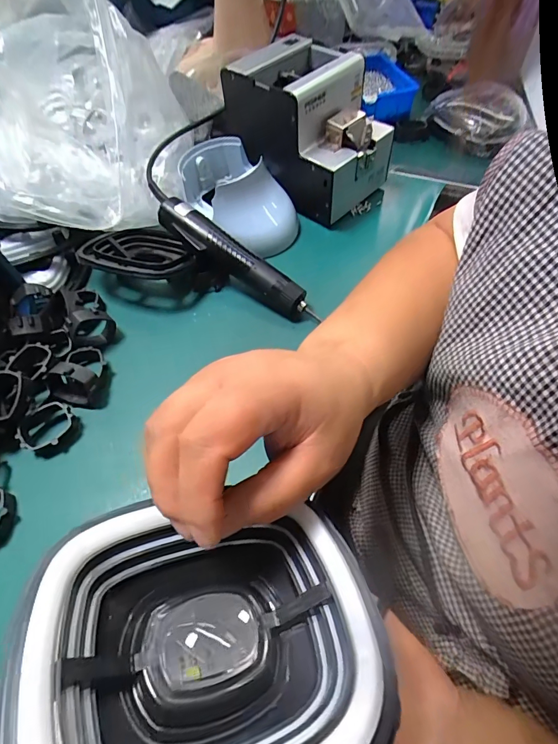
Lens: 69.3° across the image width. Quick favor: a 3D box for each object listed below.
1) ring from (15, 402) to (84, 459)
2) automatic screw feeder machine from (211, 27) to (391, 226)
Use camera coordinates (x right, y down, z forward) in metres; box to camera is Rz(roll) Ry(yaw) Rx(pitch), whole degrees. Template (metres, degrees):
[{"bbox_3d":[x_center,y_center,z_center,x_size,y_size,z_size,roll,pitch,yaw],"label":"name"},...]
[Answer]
[{"bbox_3d":[-0.220,0.053,0.386,0.049,0.023,0.047,-2,58,3],"label":"ring"},{"bbox_3d":[0.035,-0.310,0.523,0.145,0.141,0.184,-36,62,-16],"label":"automatic screw feeder machine"}]

